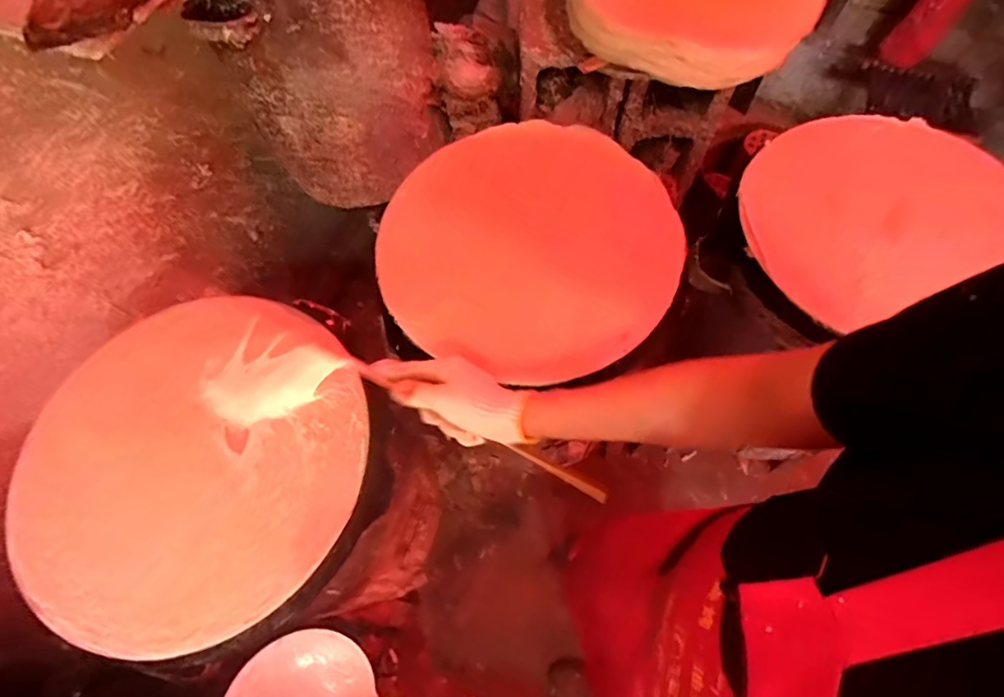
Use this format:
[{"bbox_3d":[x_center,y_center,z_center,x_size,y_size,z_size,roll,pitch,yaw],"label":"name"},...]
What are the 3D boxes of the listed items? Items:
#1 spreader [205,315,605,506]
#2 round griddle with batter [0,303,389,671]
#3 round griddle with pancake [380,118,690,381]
[{"bbox_3d":[-0.115,0.074,0.524,0.440,0.048,0.121,14,65,12],"label":"spreader"},{"bbox_3d":[-0.317,0.114,0.541,0.358,0.044,0.357,-1,69,3],"label":"round griddle with batter"},{"bbox_3d":[0.034,-0.134,0.656,0.357,0.053,0.342,0,64,1],"label":"round griddle with pancake"}]

